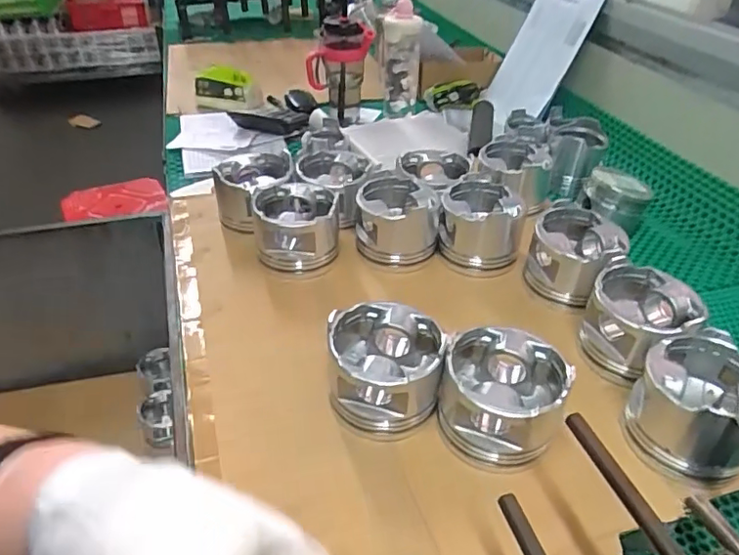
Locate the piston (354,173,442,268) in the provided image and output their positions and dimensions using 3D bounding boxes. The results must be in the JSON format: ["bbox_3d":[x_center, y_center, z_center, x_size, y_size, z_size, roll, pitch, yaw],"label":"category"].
[{"bbox_3d":[0.032,-0.075,0.682,0.097,0.064,0.101,1,38,-1],"label":"piston"}]

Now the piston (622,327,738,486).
[{"bbox_3d":[0.278,0.109,0.475,0.096,0.080,0.094,1,38,-1],"label":"piston"}]

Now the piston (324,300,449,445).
[{"bbox_3d":[0.014,0.078,0.495,0.091,0.079,0.091,1,38,-2],"label":"piston"}]

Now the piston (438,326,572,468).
[{"bbox_3d":[0.111,0.097,0.475,0.092,0.069,0.090,14,39,15],"label":"piston"}]

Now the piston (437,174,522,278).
[{"bbox_3d":[0.133,-0.065,0.685,0.096,0.075,0.099,10,38,10],"label":"piston"}]

